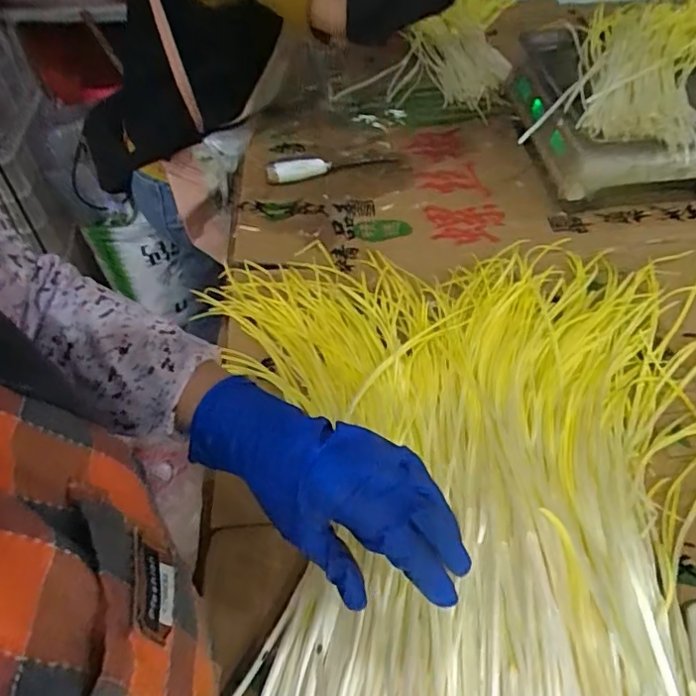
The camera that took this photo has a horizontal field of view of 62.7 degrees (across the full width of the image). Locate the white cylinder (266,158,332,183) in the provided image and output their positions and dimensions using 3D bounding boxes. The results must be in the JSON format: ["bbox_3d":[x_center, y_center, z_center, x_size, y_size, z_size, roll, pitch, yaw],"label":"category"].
[{"bbox_3d":[-0.070,-0.256,0.815,0.092,0.025,0.032,-10,49,-7],"label":"white cylinder"}]

